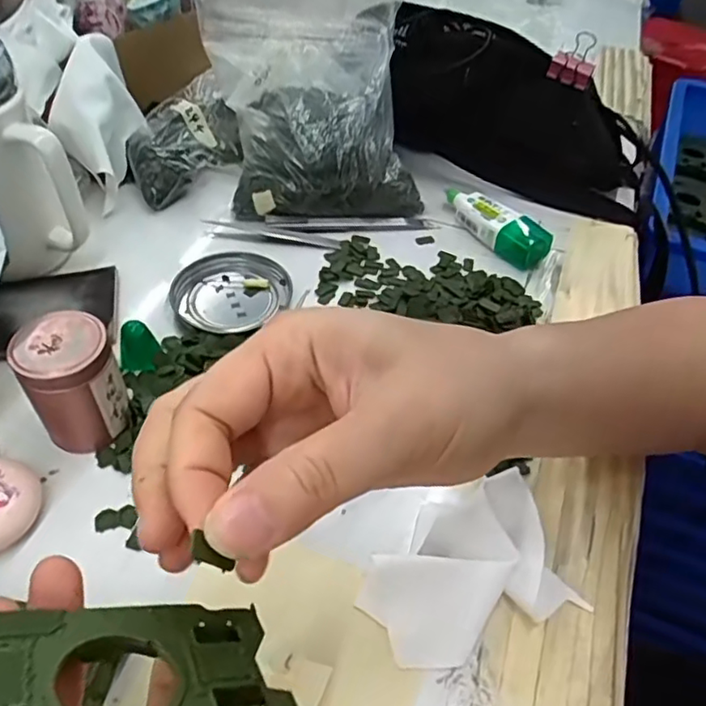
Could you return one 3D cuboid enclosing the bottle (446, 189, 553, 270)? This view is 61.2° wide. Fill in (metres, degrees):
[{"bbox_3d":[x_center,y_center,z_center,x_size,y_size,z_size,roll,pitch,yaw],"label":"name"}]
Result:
[{"bbox_3d":[0.106,-0.101,0.460,0.024,0.026,0.095,-28,55,-26],"label":"bottle"}]

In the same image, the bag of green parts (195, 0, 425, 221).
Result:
[{"bbox_3d":[-0.039,-0.200,0.456,0.158,0.043,0.197,-8,88,-2],"label":"bag of green parts"}]

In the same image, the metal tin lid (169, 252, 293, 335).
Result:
[{"bbox_3d":[-0.086,-0.043,0.411,0.074,0.010,0.073,2,47,-2],"label":"metal tin lid"}]

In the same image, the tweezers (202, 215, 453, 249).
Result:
[{"bbox_3d":[-0.019,-0.095,0.457,0.181,0.011,0.032,-3,48,-6],"label":"tweezers"}]

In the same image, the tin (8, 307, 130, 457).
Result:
[{"bbox_3d":[-0.145,0.014,0.309,0.043,0.057,0.041,2,47,-2],"label":"tin"}]

